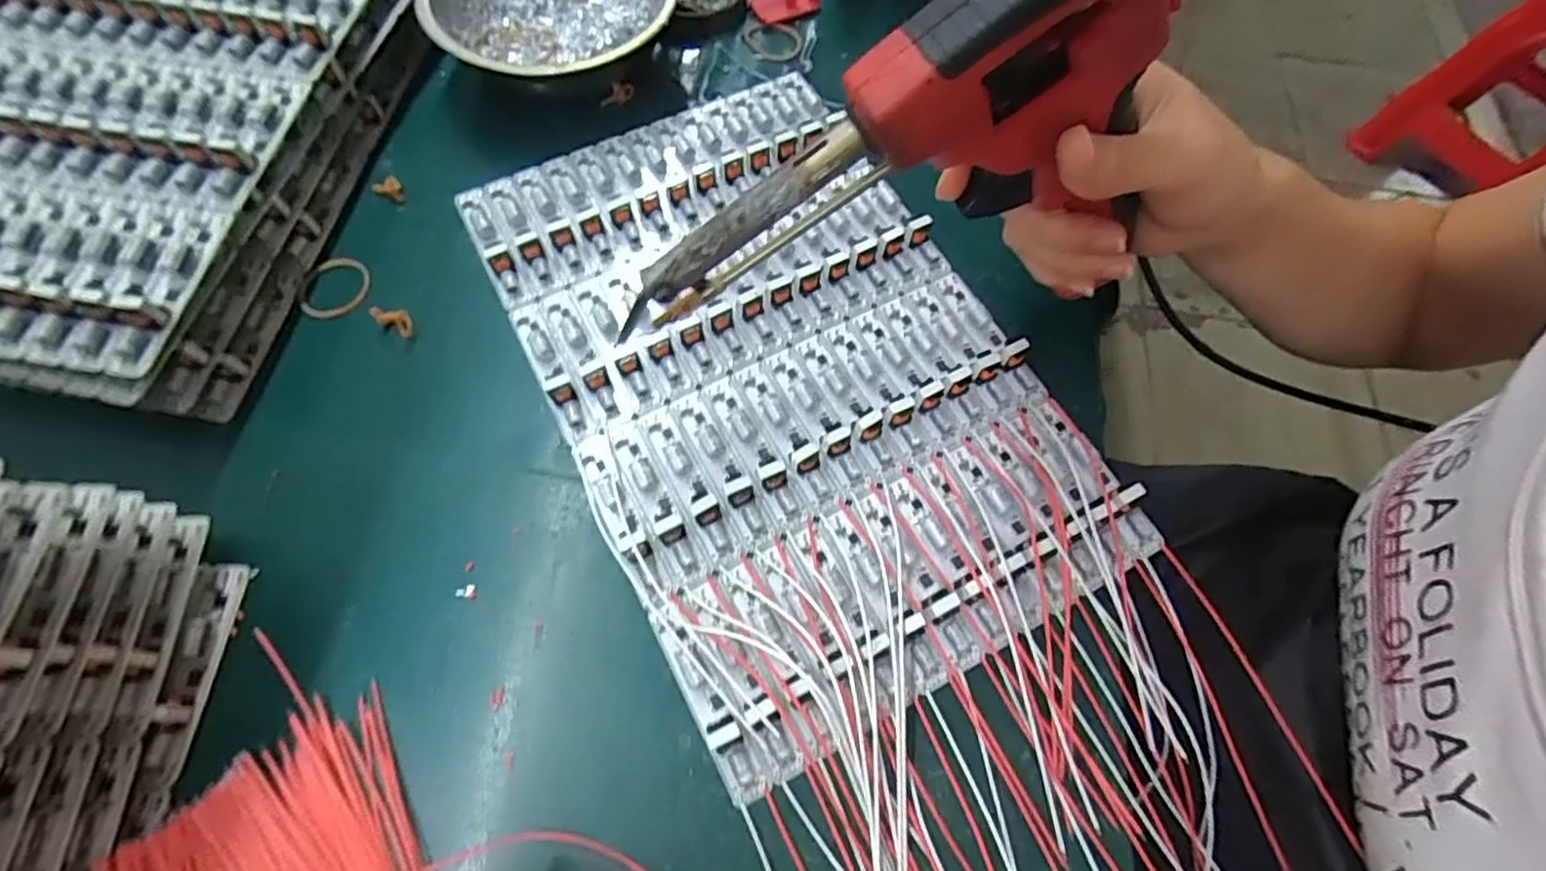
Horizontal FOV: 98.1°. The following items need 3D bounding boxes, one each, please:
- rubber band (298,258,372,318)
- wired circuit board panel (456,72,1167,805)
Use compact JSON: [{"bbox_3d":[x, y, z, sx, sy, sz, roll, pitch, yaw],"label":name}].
[{"bbox_3d":[-0.202,-0.069,0.309,0.028,0.004,0.031,-11,67,-6],"label":"rubber band"},{"bbox_3d":[0.001,-0.039,0.294,0.193,0.017,0.295,-25,69,-12],"label":"wired circuit board panel"}]

